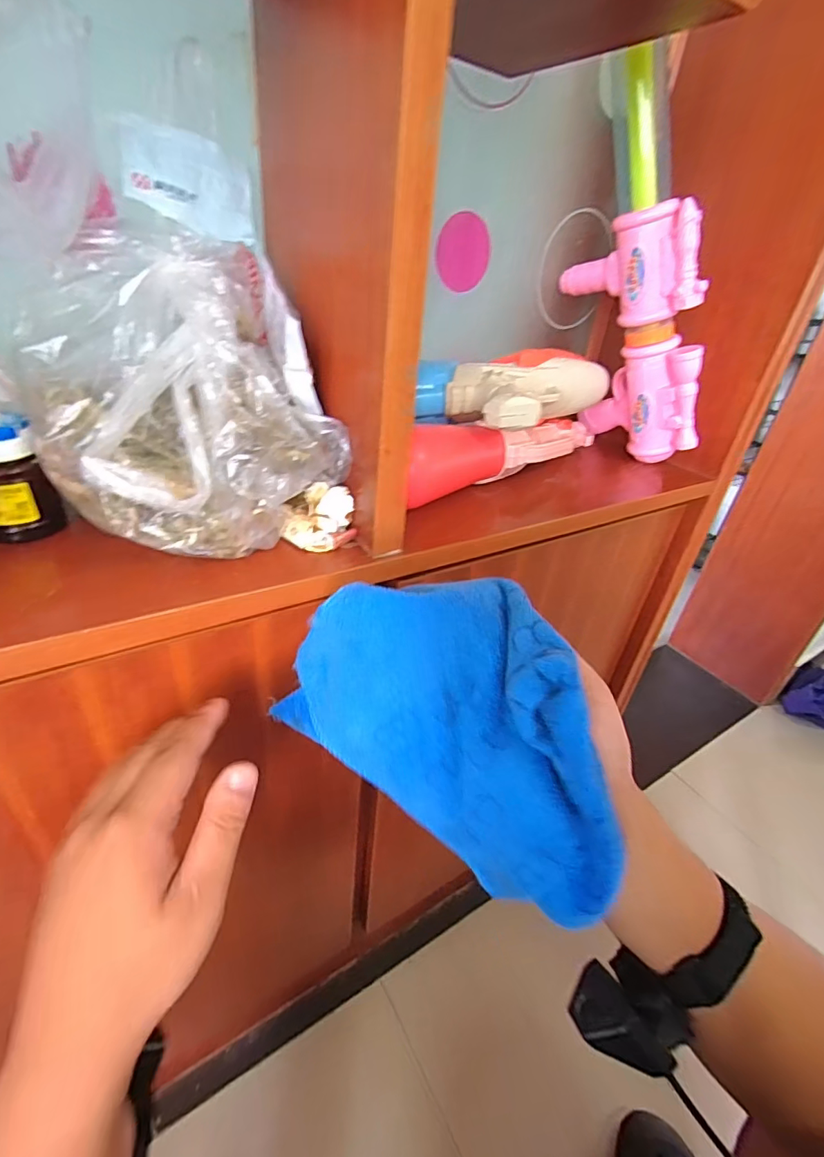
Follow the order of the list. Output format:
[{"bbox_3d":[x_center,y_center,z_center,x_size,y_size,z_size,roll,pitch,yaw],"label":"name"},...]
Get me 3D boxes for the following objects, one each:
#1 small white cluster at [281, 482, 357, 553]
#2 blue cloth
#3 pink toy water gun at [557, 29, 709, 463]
[{"bbox_3d":[-0.065,-0.040,0.347,0.051,0.041,0.031,-5,35,-18],"label":"small white cluster"},{"bbox_3d":[0.031,0.072,0.274,0.188,0.126,0.091,23,36,23],"label":"blue cloth"},{"bbox_3d":[0.217,-0.288,0.497,0.047,0.346,0.152,-30,30,-22],"label":"pink toy water gun"}]

